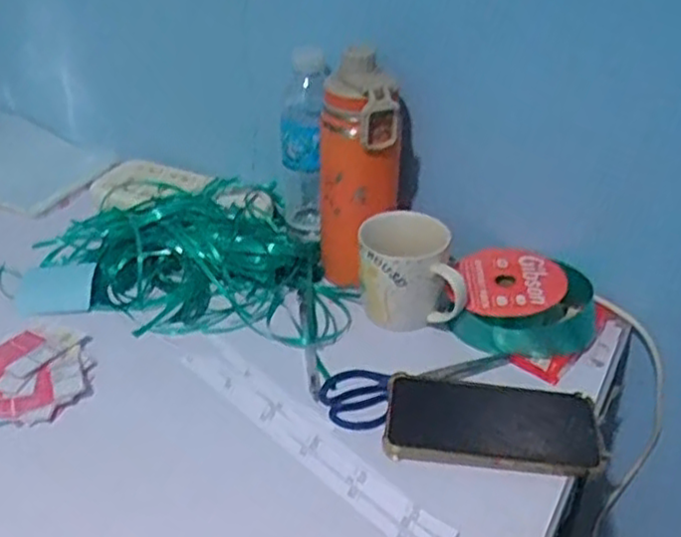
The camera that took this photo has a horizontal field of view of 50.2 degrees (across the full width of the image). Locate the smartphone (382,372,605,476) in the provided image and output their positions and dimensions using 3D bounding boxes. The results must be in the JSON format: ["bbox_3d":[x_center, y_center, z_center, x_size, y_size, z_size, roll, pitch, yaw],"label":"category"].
[{"bbox_3d":[0.121,0.123,0.578,0.167,0.010,0.082,5,37,7],"label":"smartphone"}]

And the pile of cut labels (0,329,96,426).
[{"bbox_3d":[-0.269,0.092,0.629,0.103,0.013,0.108,0,37,0],"label":"pile of cut labels"}]

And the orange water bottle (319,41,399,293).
[{"bbox_3d":[0.018,-0.089,0.694,0.076,0.213,0.068,2,37,3],"label":"orange water bottle"}]

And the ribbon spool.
[{"bbox_3d":[0.171,0.027,0.673,0.133,0.039,0.113,9,37,11],"label":"ribbon spool"}]

